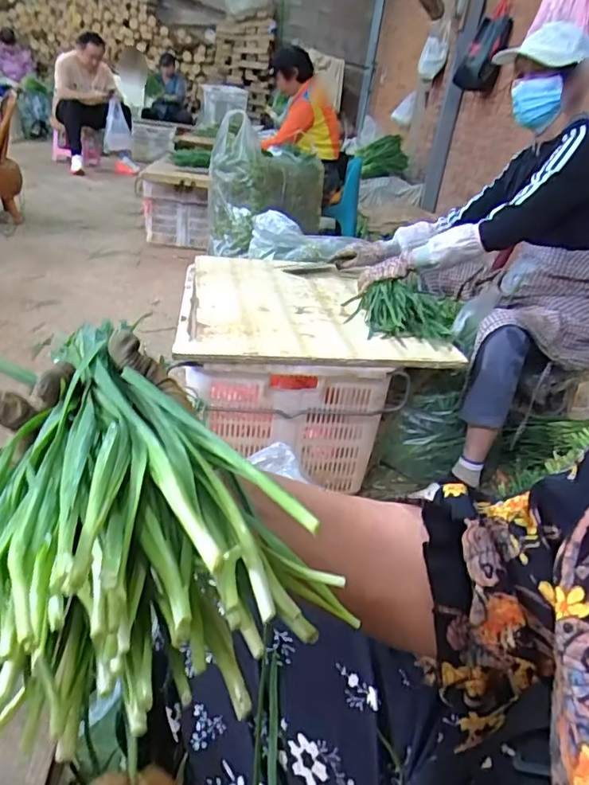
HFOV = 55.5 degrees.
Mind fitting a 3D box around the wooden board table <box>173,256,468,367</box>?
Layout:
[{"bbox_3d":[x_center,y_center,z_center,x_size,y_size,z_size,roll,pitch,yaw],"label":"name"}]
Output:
[{"bbox_3d":[0.015,-0.231,1.420,0.588,0.044,0.714,3,29,-11],"label":"wooden board table"}]

